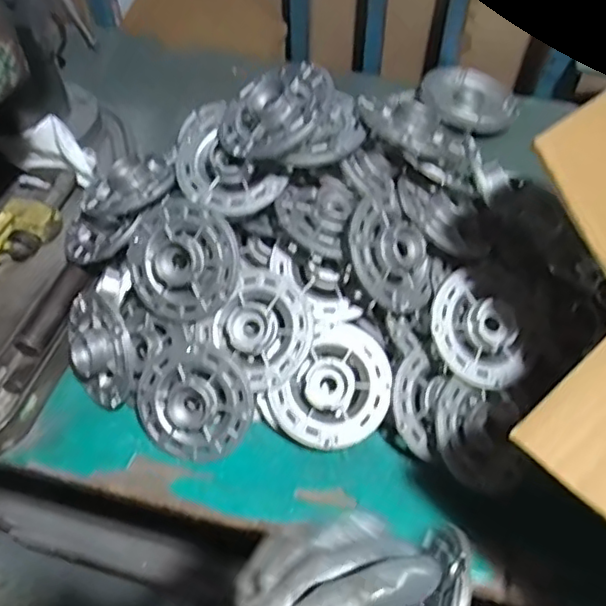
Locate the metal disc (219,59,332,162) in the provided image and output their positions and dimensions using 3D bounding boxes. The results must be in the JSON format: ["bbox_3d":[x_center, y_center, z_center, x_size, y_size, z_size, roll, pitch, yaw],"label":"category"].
[{"bbox_3d":[-0.025,-0.174,0.545,0.106,0.018,0.096,-29,54,8],"label":"metal disc"}]

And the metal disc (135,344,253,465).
[{"bbox_3d":[-0.101,0.093,0.557,0.105,0.025,0.104,1,93,13],"label":"metal disc"}]

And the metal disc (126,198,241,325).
[{"bbox_3d":[-0.113,-0.038,0.567,0.107,0.025,0.108,1,96,14],"label":"metal disc"}]

